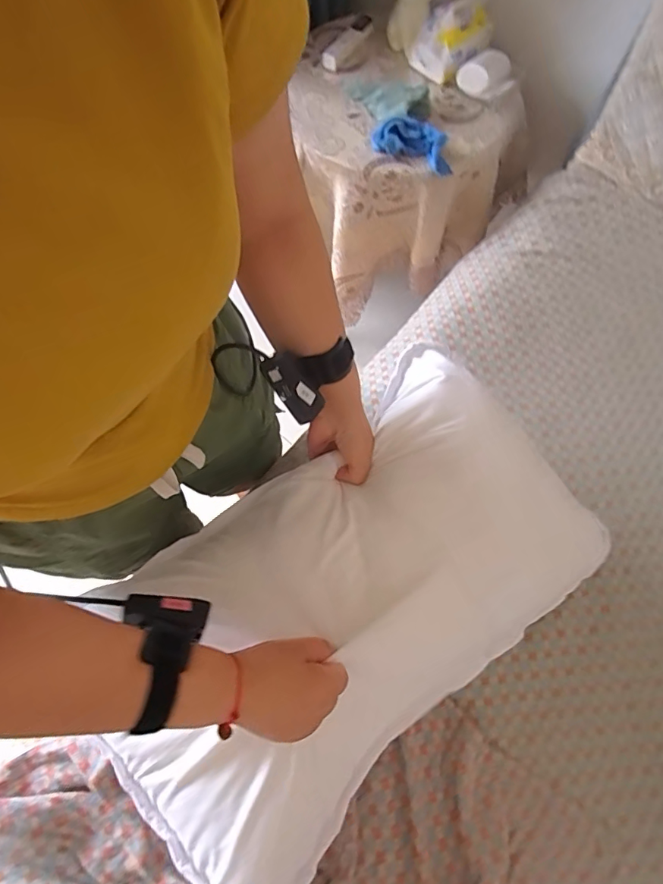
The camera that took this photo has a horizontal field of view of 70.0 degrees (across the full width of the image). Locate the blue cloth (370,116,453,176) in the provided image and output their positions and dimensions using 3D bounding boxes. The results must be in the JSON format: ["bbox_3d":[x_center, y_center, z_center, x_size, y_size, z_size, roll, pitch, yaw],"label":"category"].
[{"bbox_3d":[0.151,-0.537,0.847,0.151,0.036,0.068,26,72,9],"label":"blue cloth"}]

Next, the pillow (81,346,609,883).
[{"bbox_3d":[0.009,0.173,0.510,0.557,0.135,0.329,-39,75,-15],"label":"pillow"}]

